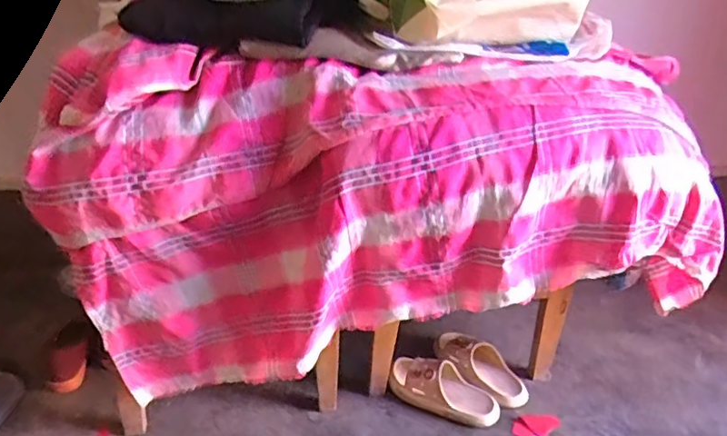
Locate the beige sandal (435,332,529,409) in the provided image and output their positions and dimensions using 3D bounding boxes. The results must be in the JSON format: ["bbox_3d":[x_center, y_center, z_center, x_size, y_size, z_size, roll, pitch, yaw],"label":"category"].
[{"bbox_3d":[0.237,0.306,1.178,0.104,0.063,0.214,-19,37,-35],"label":"beige sandal"}]

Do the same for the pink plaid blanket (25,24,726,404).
[{"bbox_3d":[0.065,-0.002,0.910,1.011,0.462,0.232,-1,29,-10],"label":"pink plaid blanket"}]

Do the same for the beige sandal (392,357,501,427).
[{"bbox_3d":[0.156,0.333,1.114,0.217,0.063,0.085,15,31,19],"label":"beige sandal"}]

